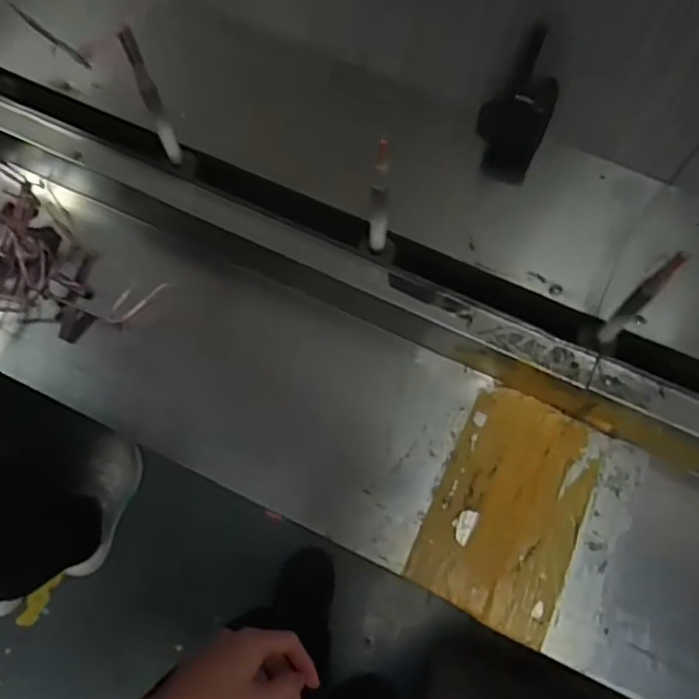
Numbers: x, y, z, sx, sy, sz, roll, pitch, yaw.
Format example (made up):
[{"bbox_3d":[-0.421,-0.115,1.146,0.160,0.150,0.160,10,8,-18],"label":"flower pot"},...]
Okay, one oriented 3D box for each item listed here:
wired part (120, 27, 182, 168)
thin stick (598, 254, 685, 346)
[{"bbox_3d":[-0.202,-0.250,0.679,0.019,0.200,0.016,-26,71,-6],"label":"wired part"},{"bbox_3d":[0.259,-0.043,0.582,0.015,0.165,0.017,39,77,14],"label":"thin stick"}]

